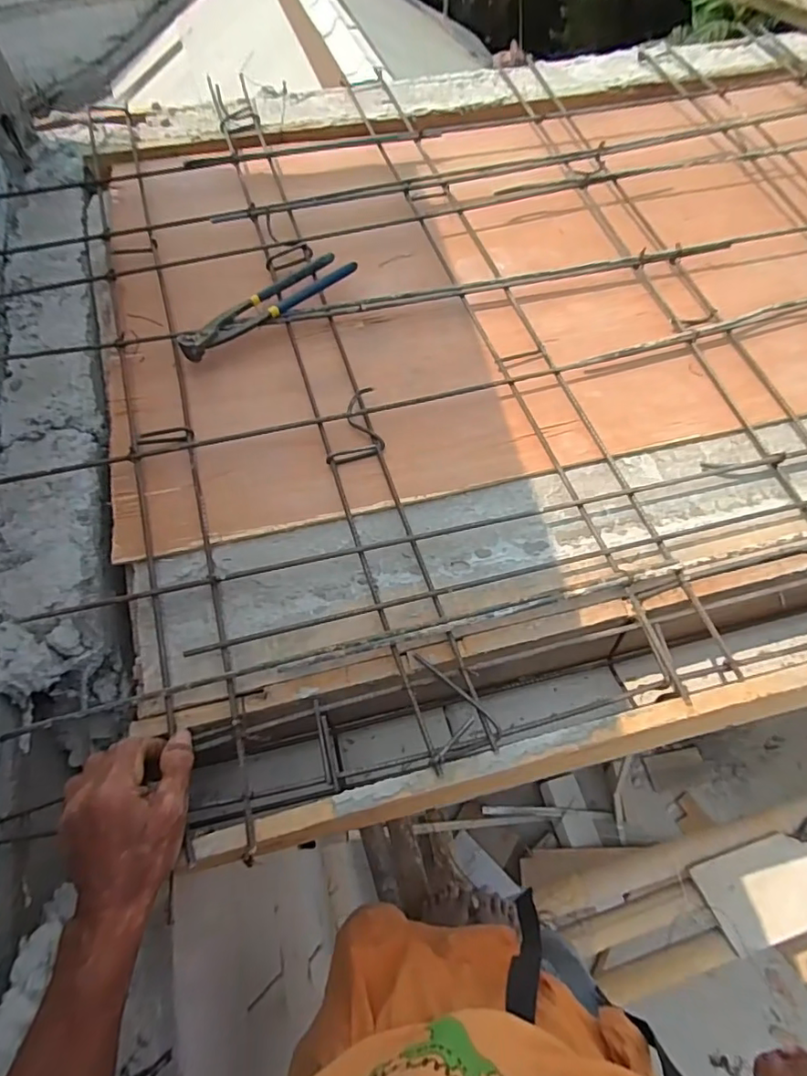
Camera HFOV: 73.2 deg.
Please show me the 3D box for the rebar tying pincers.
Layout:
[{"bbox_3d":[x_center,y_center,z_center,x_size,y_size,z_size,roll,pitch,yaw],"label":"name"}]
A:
[{"bbox_3d":[-0.156,-0.265,0.616,0.219,0.024,0.054,-38,68,-17],"label":"rebar tying pincers"}]

